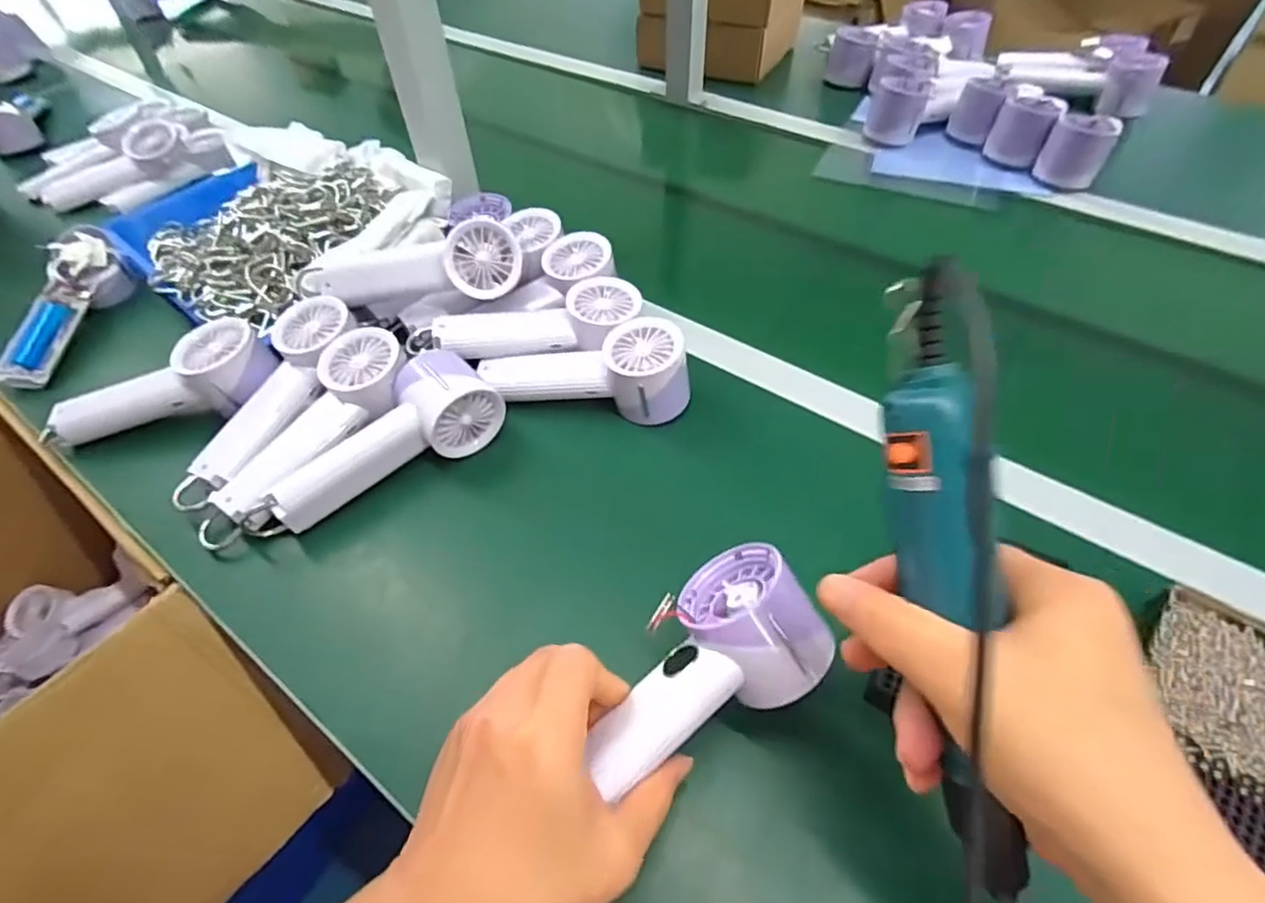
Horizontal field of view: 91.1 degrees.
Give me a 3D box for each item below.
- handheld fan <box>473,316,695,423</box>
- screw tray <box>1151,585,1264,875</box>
[{"bbox_3d":[-0.039,-0.065,0.504,0.172,0.059,0.065,1,52,4],"label":"handheld fan"},{"bbox_3d":[0.329,0.147,0.341,0.084,0.017,0.132,31,59,24],"label":"screw tray"}]

